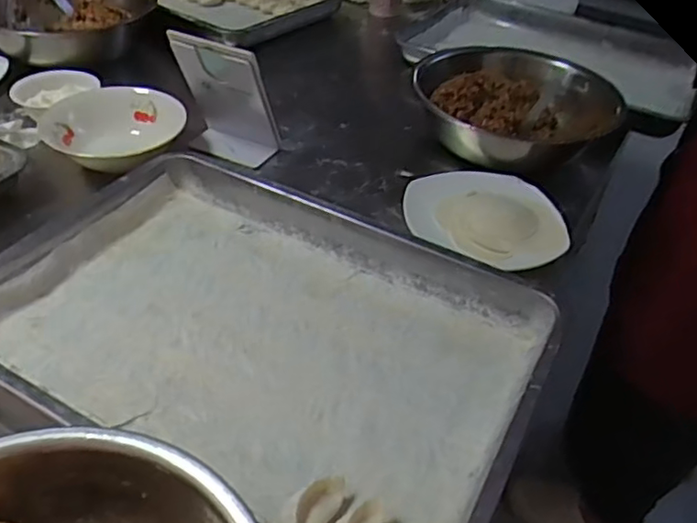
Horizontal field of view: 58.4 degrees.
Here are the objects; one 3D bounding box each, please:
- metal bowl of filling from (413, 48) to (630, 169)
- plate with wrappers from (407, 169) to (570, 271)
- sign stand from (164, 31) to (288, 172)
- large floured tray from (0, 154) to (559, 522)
[{"bbox_3d":[0.229,-0.209,0.871,0.227,0.108,0.218,3,42,-3],"label":"metal bowl of filling"},{"bbox_3d":[0.164,-0.048,0.735,0.184,0.033,0.173,3,42,-3],"label":"plate with wrappers"},{"bbox_3d":[-0.151,-0.209,0.791,0.121,0.153,0.064,18,43,14],"label":"sign stand"},{"bbox_3d":[-0.085,0.058,0.574,0.487,0.048,0.332,23,44,18],"label":"large floured tray"}]

